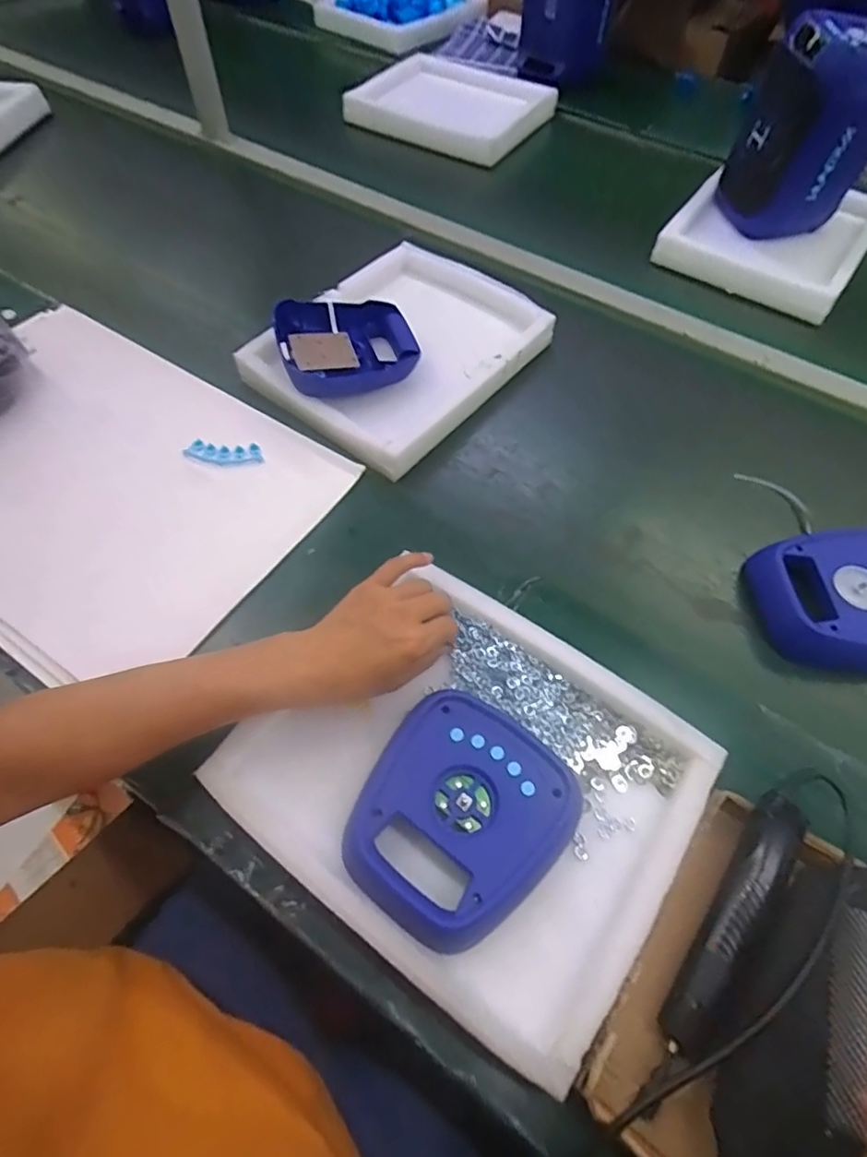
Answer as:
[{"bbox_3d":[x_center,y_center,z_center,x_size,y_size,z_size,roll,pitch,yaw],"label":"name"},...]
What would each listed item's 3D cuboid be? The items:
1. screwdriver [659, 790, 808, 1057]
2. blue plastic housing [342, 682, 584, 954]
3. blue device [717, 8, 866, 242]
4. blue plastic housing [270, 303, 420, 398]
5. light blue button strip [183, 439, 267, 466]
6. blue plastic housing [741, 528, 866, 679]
[{"bbox_3d":[0.238,0.263,0.444,0.042,0.033,0.197,33,64,17],"label":"screwdriver"},{"bbox_3d":[0.019,0.193,0.466,0.154,0.031,0.173,36,65,19],"label":"blue plastic housing"},{"bbox_3d":[0.576,-0.679,0.885,0.192,0.228,0.159,27,62,15],"label":"blue device"},{"bbox_3d":[-0.116,-0.312,0.775,0.183,0.044,0.134,-6,59,-5],"label":"blue plastic housing"},{"bbox_3d":[-0.260,-0.155,0.717,0.097,0.020,0.019,4,59,1],"label":"light blue button strip"},{"bbox_3d":[0.437,0.027,0.616,0.171,0.047,0.155,-4,59,-3],"label":"blue plastic housing"}]

